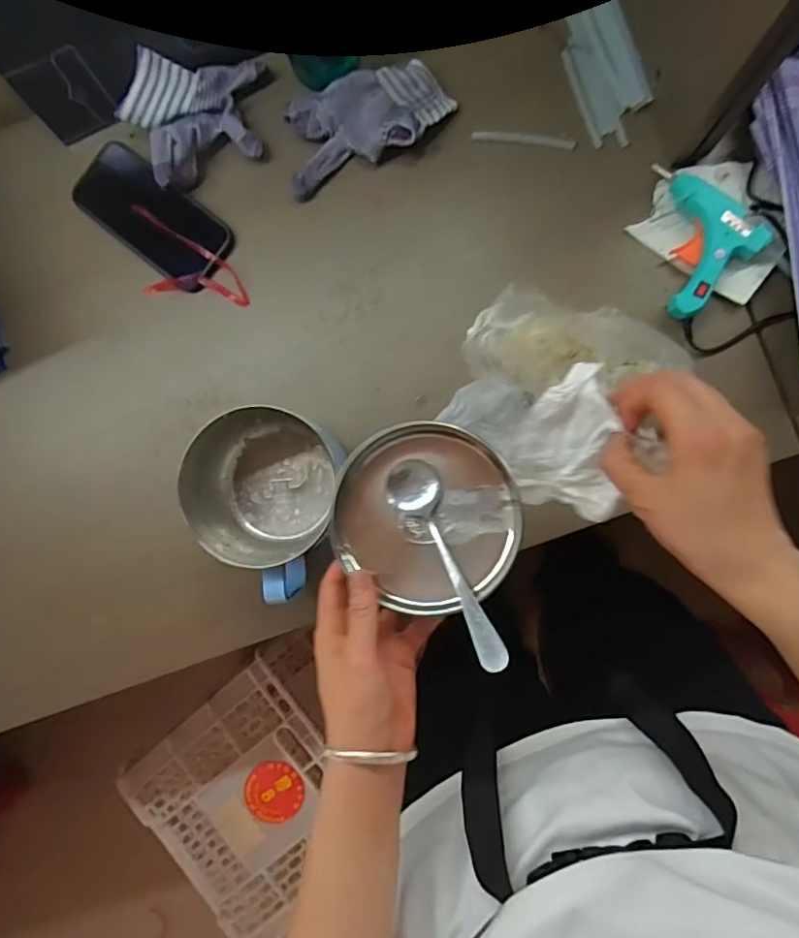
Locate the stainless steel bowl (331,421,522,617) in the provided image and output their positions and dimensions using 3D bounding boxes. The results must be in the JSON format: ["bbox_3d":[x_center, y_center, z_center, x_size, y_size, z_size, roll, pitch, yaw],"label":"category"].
[{"bbox_3d":[0.019,0.033,0.397,0.130,0.034,0.131,0,88,5],"label":"stainless steel bowl"}]

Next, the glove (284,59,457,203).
[{"bbox_3d":[-0.030,-0.336,0.533,0.170,0.036,0.096,-12,87,5],"label":"glove"}]

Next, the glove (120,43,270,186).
[{"bbox_3d":[-0.202,-0.340,0.538,0.124,0.047,0.117,0,88,5],"label":"glove"}]

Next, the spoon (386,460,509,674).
[{"bbox_3d":[0.031,0.063,0.376,0.037,0.017,0.153,-24,63,4],"label":"spoon"}]

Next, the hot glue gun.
[{"bbox_3d":[0.289,-0.213,0.508,0.081,0.029,0.142,0,88,5],"label":"hot glue gun"}]

